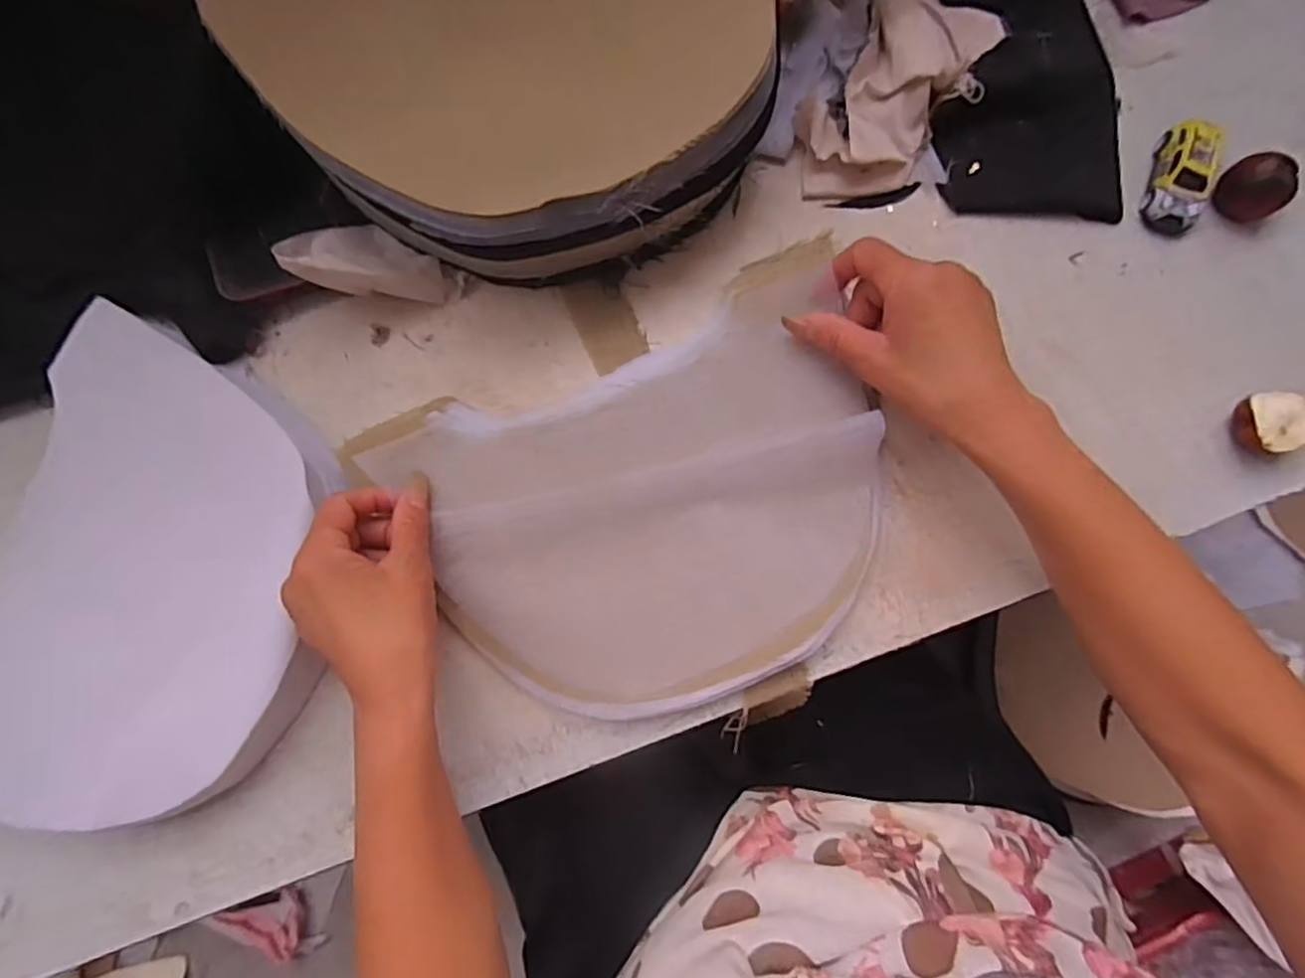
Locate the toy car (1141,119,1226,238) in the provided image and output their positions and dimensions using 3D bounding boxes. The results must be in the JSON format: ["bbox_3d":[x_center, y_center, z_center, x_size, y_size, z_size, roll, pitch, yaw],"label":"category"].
[{"bbox_3d":[0.312,-0.184,0.389,0.027,0.026,0.063,17,83,5],"label":"toy car"}]

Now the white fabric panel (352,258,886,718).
[{"bbox_3d":[0.005,0.015,0.364,0.253,0.024,0.195,-22,84,-3],"label":"white fabric panel"}]

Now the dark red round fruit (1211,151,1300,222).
[{"bbox_3d":[0.349,-0.174,0.387,0.030,0.032,0.035,-32,82,-2],"label":"dark red round fruit"}]

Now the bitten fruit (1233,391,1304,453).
[{"bbox_3d":[0.344,-0.036,0.368,0.035,0.025,0.032,-3,82,2],"label":"bitten fruit"}]

